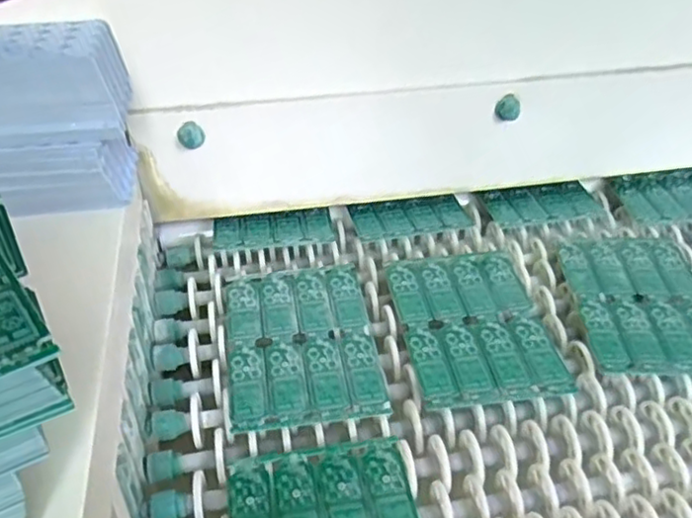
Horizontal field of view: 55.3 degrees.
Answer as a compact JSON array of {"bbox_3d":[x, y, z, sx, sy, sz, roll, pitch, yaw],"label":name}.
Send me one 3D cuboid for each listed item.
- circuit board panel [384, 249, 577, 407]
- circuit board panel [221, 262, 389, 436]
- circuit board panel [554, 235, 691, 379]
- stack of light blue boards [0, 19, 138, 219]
[{"bbox_3d":[0.108,0.053,0.571,0.121,0.009,0.171,-6,39,-6],"label":"circuit board panel"},{"bbox_3d":[-0.039,0.066,0.552,0.121,0.010,0.171,-7,39,-7],"label":"circuit board panel"},{"bbox_3d":[0.270,0.035,0.599,0.126,0.009,0.181,1,40,0],"label":"circuit board panel"},{"bbox_3d":[-0.255,-0.112,0.522,0.161,0.118,0.104,-3,38,-3],"label":"stack of light blue boards"}]

